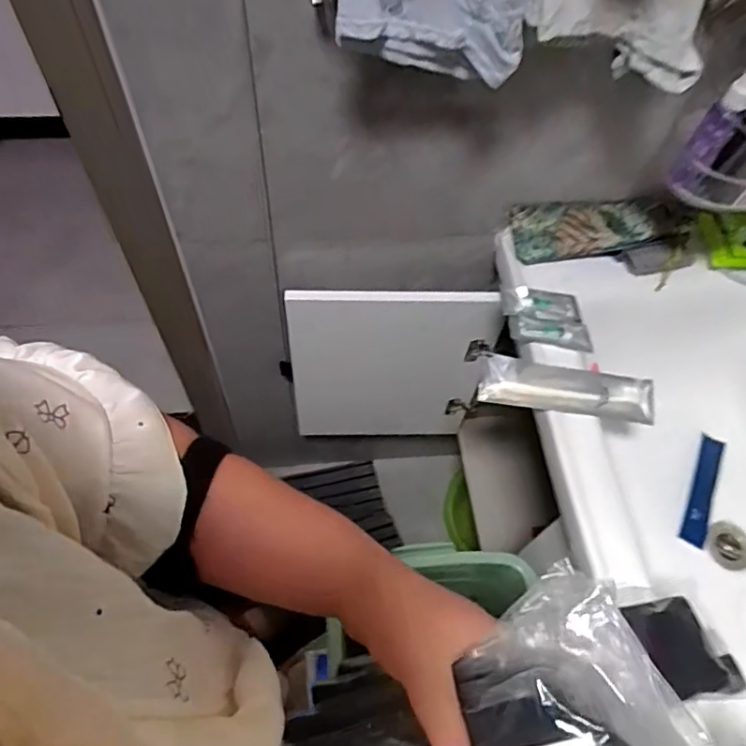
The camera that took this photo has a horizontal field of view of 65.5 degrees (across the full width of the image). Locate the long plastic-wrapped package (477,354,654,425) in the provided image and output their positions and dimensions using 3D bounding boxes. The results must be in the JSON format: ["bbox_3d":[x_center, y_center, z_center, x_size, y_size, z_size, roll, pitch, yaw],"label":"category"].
[{"bbox_3d":[0.220,0.020,0.644,0.214,0.011,0.052,9,82,-14],"label":"long plastic-wrapped package"}]

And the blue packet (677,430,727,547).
[{"bbox_3d":[0.425,0.150,0.747,0.032,0.008,0.154,27,62,11],"label":"blue packet"}]

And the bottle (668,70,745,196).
[{"bbox_3d":[0.318,-0.226,0.539,0.029,0.122,0.025,35,64,15],"label":"bottle"}]

